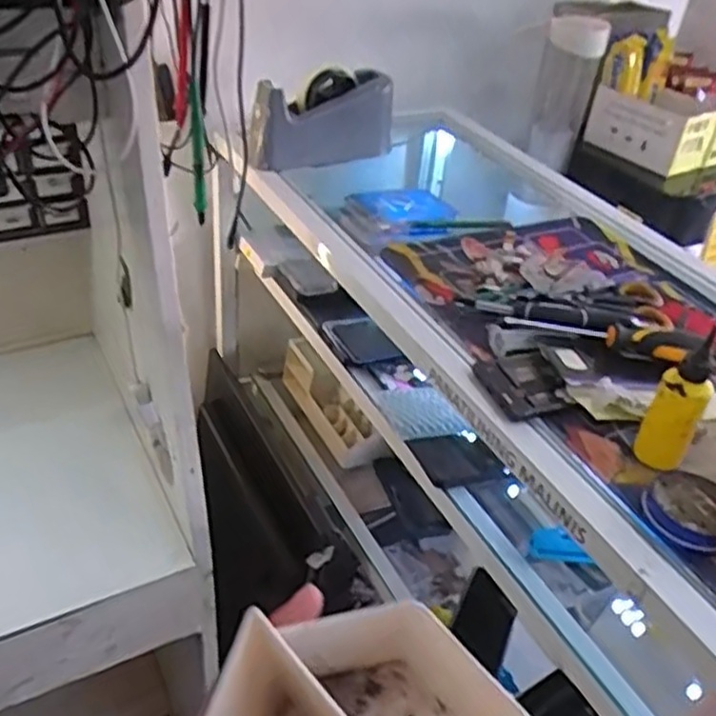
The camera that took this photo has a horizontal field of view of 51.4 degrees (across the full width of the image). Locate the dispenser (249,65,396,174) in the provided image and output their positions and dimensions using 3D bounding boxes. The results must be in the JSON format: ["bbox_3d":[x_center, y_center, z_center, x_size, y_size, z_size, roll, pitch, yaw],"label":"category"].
[{"bbox_3d":[-0.043,-0.315,0.982,0.203,0.118,0.054,-19,43,-30],"label":"dispenser"}]

